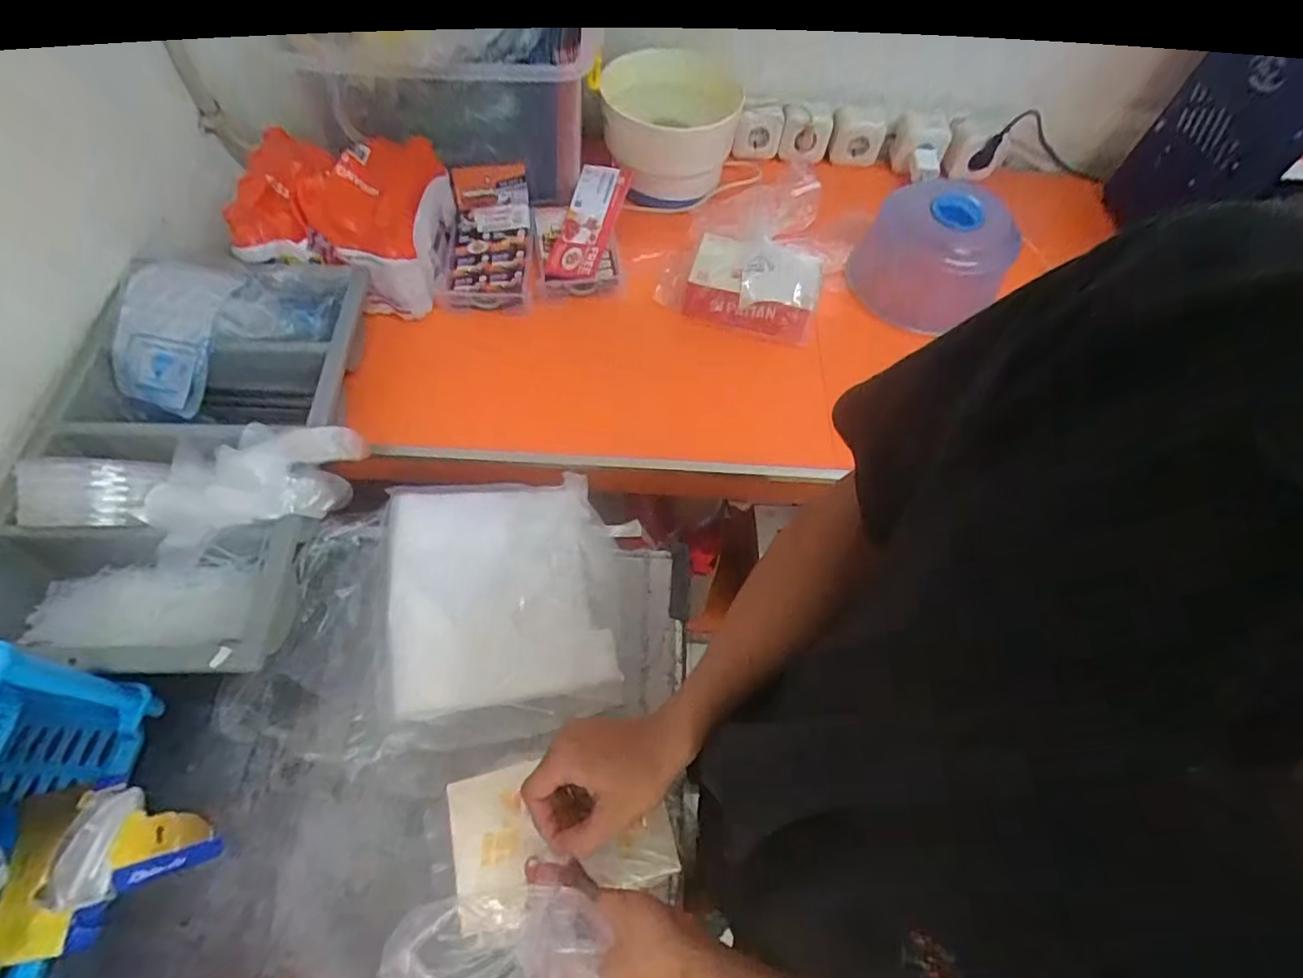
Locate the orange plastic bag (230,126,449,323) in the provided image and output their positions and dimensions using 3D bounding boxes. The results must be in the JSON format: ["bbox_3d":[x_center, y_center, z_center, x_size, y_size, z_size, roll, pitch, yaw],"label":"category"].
[{"bbox_3d":[-0.404,-0.364,0.811,0.230,0.145,0.202,4,60,-2],"label":"orange plastic bag"}]

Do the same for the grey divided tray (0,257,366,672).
[{"bbox_3d":[-0.503,-0.053,0.648,0.291,0.118,0.468,-2,60,-5],"label":"grey divided tray"}]

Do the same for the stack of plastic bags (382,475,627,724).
[{"bbox_3d":[-0.159,0.092,0.646,0.225,0.037,0.247,-8,61,-8],"label":"stack of plastic bags"}]

